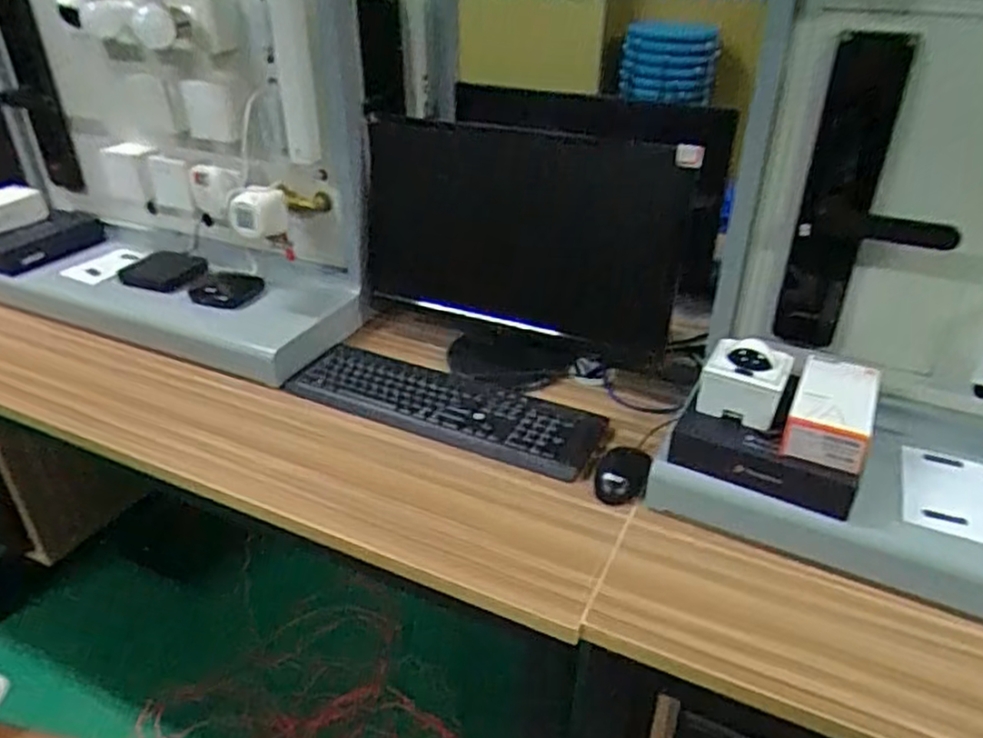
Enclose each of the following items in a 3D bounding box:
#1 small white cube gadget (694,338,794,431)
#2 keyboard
[{"bbox_3d":[0.299,0.009,0.850,0.091,0.062,0.097,15,35,22],"label":"small white cube gadget"},{"bbox_3d":[-0.071,0.043,1.039,0.456,0.028,0.143,13,38,20],"label":"keyboard"}]

